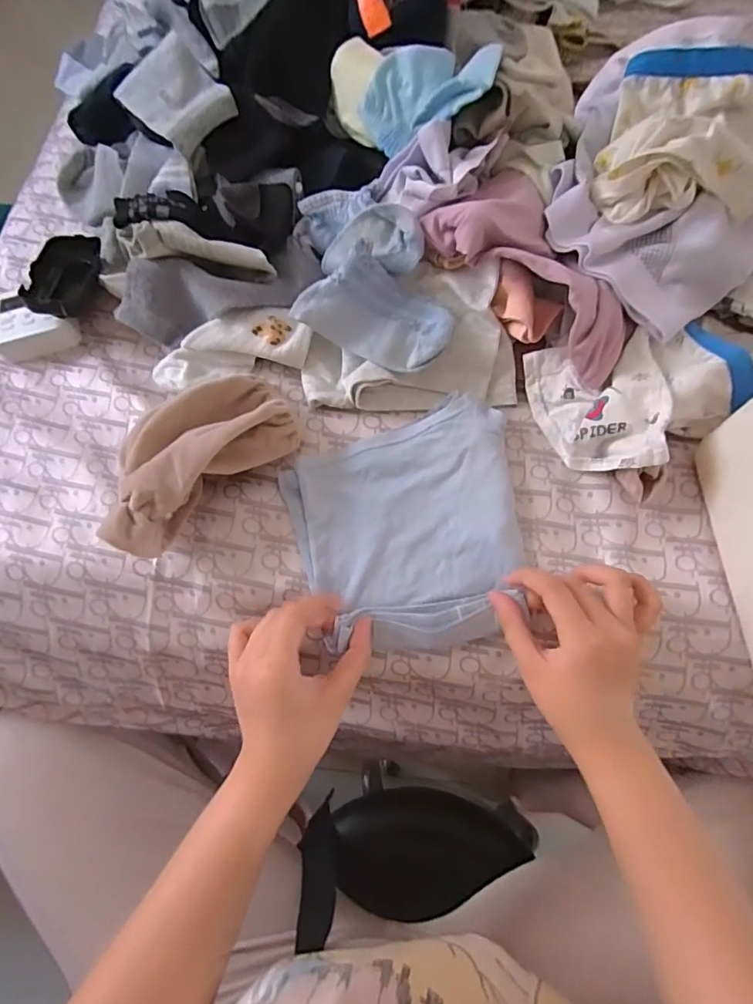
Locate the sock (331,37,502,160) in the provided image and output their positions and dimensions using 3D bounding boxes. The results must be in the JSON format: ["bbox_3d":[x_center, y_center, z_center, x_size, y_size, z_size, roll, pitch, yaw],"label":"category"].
[{"bbox_3d":[0.030,-0.369,0.466,0.174,0.069,0.070,31,71,34],"label":"sock"}]

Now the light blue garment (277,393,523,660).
[{"bbox_3d":[0.032,0.021,0.418,0.182,0.030,0.179,-18,68,-5],"label":"light blue garment"}]

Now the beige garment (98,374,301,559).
[{"bbox_3d":[-0.143,-0.036,0.414,0.077,0.065,0.165,42,75,17],"label":"beige garment"}]

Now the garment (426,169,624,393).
[{"bbox_3d":[0.137,-0.194,0.423,0.103,0.062,0.196,-40,74,-12],"label":"garment"}]

